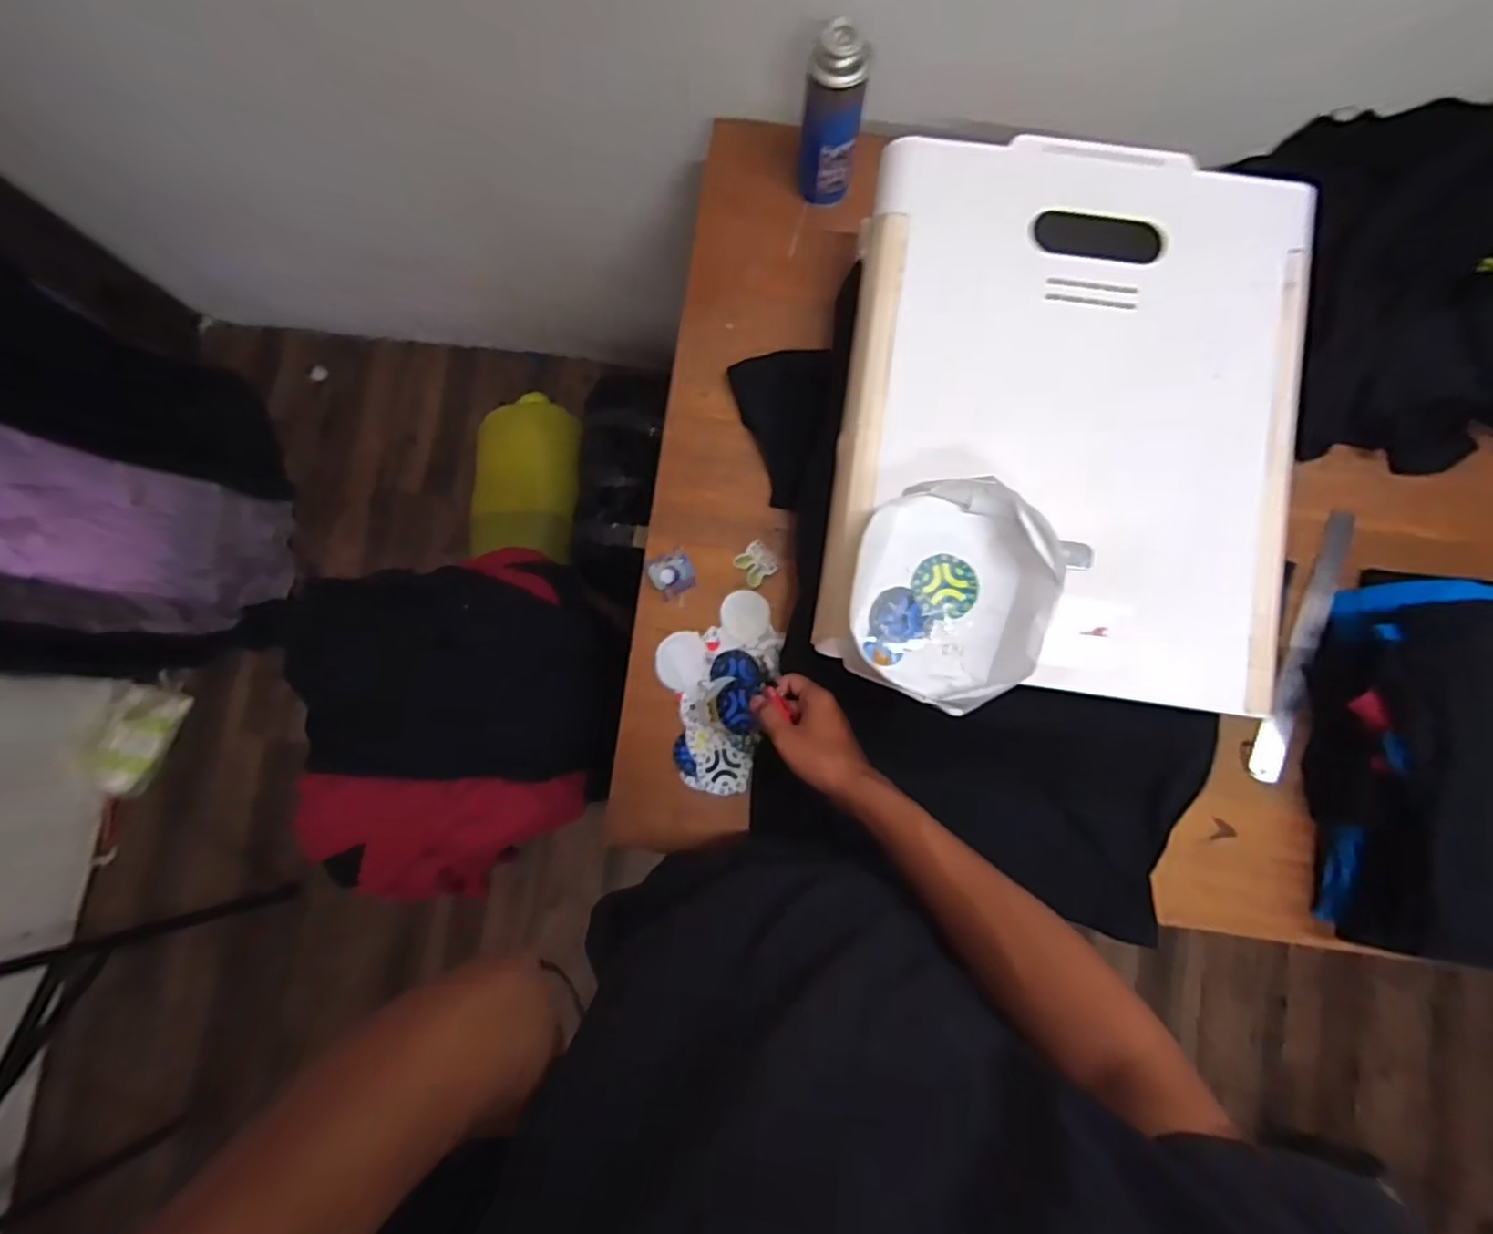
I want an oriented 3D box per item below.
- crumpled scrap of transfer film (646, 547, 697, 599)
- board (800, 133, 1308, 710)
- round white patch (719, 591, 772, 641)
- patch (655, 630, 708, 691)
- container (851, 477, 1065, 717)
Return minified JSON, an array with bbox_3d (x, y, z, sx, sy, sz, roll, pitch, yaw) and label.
[{"bbox_3d":[-0.085,-0.050,0.724,0.047,0.015,0.049,-32,85,-3],"label":"crumpled scrap of transfer film"},{"bbox_3d":[0.291,-0.184,0.587,0.394,0.038,0.492,7,87,2],"label":"board"},{"bbox_3d":[-0.001,-0.002,0.724,0.054,0.004,0.057,0,84,0],"label":"round white patch"},{"bbox_3d":[-0.073,0.049,0.719,0.055,0.007,0.065,5,84,1],"label":"patch"},{"bbox_3d":[0.173,-0.021,0.544,0.154,0.050,0.186,13,84,2],"label":"container"}]

